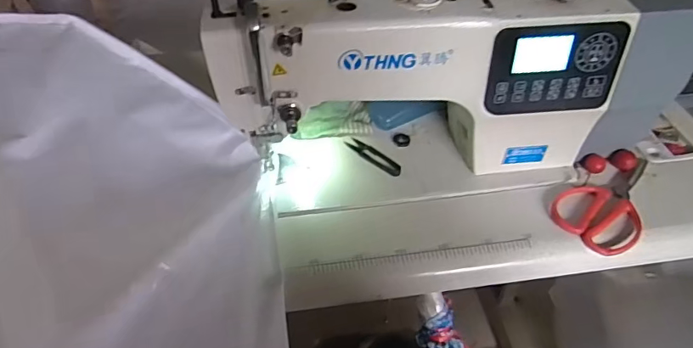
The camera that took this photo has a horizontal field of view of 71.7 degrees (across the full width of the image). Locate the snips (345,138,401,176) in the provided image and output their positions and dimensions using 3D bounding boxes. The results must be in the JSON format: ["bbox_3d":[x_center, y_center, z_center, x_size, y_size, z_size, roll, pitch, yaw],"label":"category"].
[{"bbox_3d":[0.038,-0.024,0.673,0.018,0.012,0.093,-35,55,-29],"label":"snips"}]

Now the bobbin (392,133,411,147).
[{"bbox_3d":[0.080,-0.050,0.696,0.025,0.005,0.027,0,46,0],"label":"bobbin"}]

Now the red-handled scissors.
[{"bbox_3d":[0.337,0.033,0.610,0.171,0.016,0.097,-34,55,-28],"label":"red-handled scissors"}]

